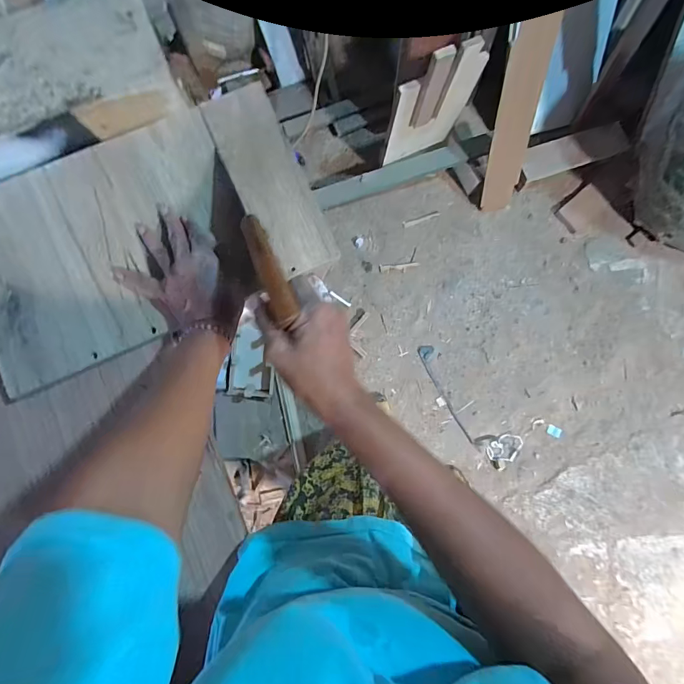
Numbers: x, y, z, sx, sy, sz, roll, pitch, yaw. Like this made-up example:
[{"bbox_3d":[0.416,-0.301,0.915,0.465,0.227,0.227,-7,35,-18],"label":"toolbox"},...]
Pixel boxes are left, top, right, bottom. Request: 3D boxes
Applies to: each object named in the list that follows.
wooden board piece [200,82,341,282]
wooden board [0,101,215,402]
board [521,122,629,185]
[{"bbox_3d":[-0.079,-0.176,0.438,0.073,0.016,0.217,-24,85,-4],"label":"wooden board piece"},{"bbox_3d":[-0.254,-0.101,0.426,0.285,0.015,0.225,-24,83,-4],"label":"wooden board"},{"bbox_3d":[0.698,-0.576,1.198,0.265,0.027,0.096,-11,101,27],"label":"board"}]

